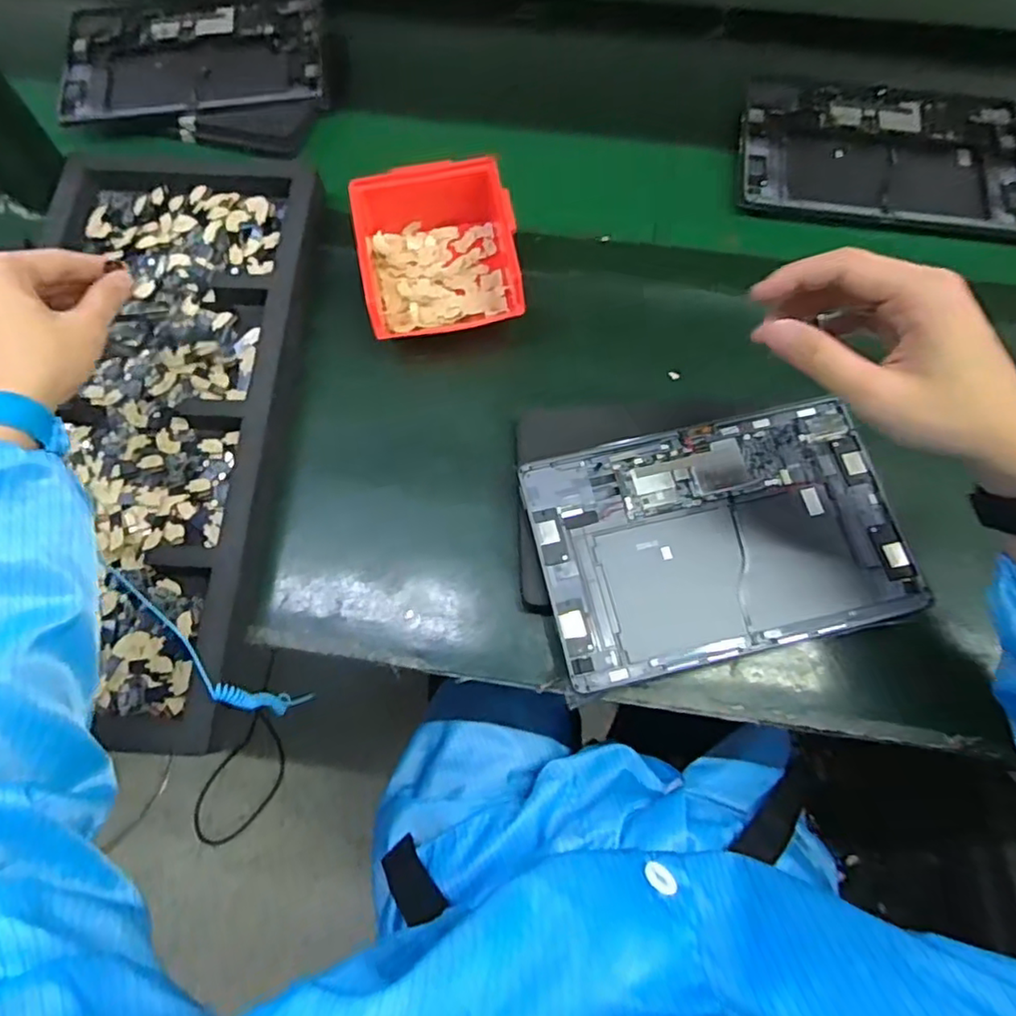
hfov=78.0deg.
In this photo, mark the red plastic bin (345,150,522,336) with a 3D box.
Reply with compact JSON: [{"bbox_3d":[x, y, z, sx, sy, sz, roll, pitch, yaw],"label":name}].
[{"bbox_3d":[-0.058,-0.208,0.524,0.122,0.071,0.131,-10,68,-3],"label":"red plastic bin"}]

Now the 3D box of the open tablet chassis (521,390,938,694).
[{"bbox_3d":[0.148,0.018,0.451,0.251,0.010,0.168,-12,71,-3],"label":"open tablet chassis"}]

